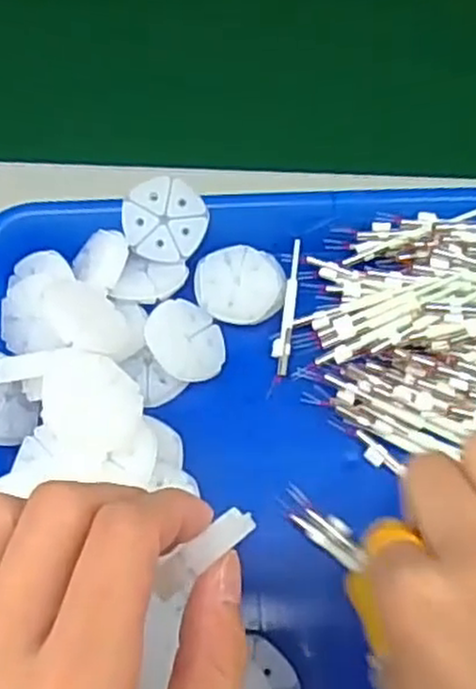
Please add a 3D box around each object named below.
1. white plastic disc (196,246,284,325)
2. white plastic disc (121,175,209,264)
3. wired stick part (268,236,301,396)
[{"bbox_3d":[0.002,-0.027,0.343,0.041,0.012,0.036,-6,65,-5],"label":"white plastic disc"},{"bbox_3d":[-0.033,-0.057,0.337,0.037,0.004,0.037,2,99,-5],"label":"white plastic disc"},{"bbox_3d":[0.022,-0.014,0.343,0.008,0.006,0.078,8,64,2],"label":"wired stick part"}]

